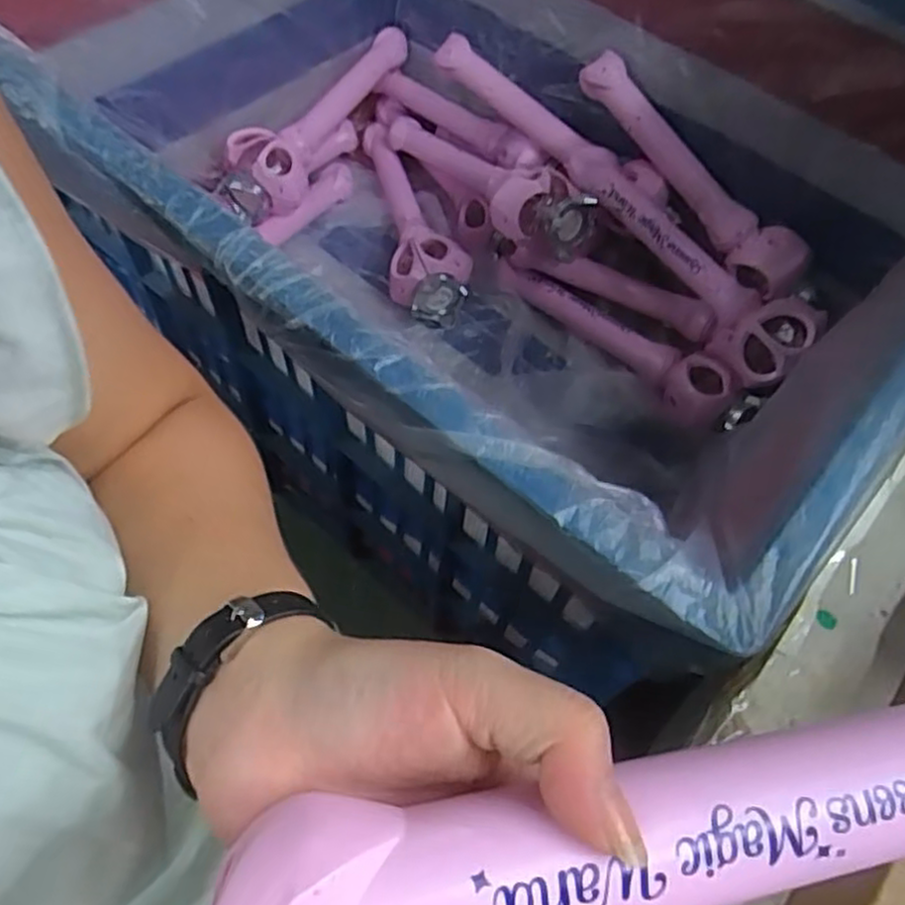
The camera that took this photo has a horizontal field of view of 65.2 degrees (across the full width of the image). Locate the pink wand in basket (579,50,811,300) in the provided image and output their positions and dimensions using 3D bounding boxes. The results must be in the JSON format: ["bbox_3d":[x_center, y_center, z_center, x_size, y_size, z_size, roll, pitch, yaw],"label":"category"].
[{"bbox_3d":[0.264,-0.305,0.783,0.063,0.059,0.329,-42,90,-25],"label":"pink wand in basket"}]

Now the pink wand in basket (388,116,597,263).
[{"bbox_3d":[0.027,-0.342,0.877,0.094,0.093,0.350,-29,51,-19],"label":"pink wand in basket"}]

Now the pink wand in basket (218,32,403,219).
[{"bbox_3d":[-0.173,-0.433,0.923,0.093,0.083,0.353,29,62,11],"label":"pink wand in basket"}]

